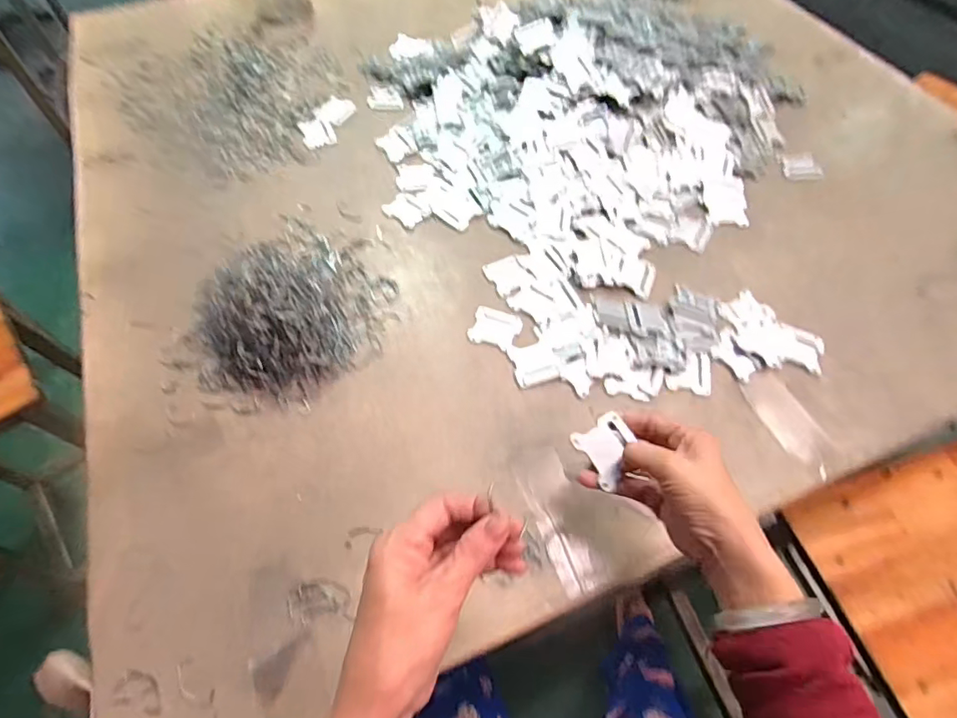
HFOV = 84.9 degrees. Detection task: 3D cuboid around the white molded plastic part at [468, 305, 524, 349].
[{"bbox_3d":[0.018,-0.035,0.575,0.052,0.004,0.048,16,60,10],"label":"white molded plastic part"}]

